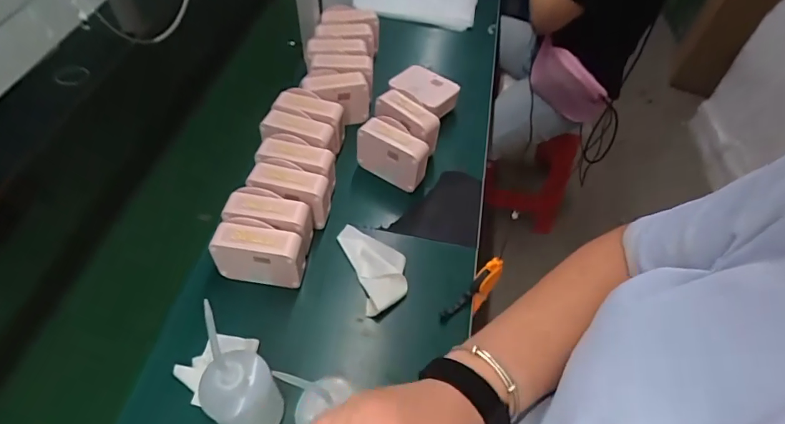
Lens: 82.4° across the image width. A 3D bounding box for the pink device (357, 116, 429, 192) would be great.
[{"bbox_3d":[0.006,-0.108,0.821,0.131,0.096,0.058,30,58,17],"label":"pink device"}]

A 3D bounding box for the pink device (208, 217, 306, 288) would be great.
[{"bbox_3d":[-0.198,0.061,0.683,0.126,0.090,0.057,7,54,2],"label":"pink device"}]

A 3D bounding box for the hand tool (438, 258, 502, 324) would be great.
[{"bbox_3d":[0.131,0.132,0.716,0.134,0.057,0.032,-45,65,-2],"label":"hand tool"}]

